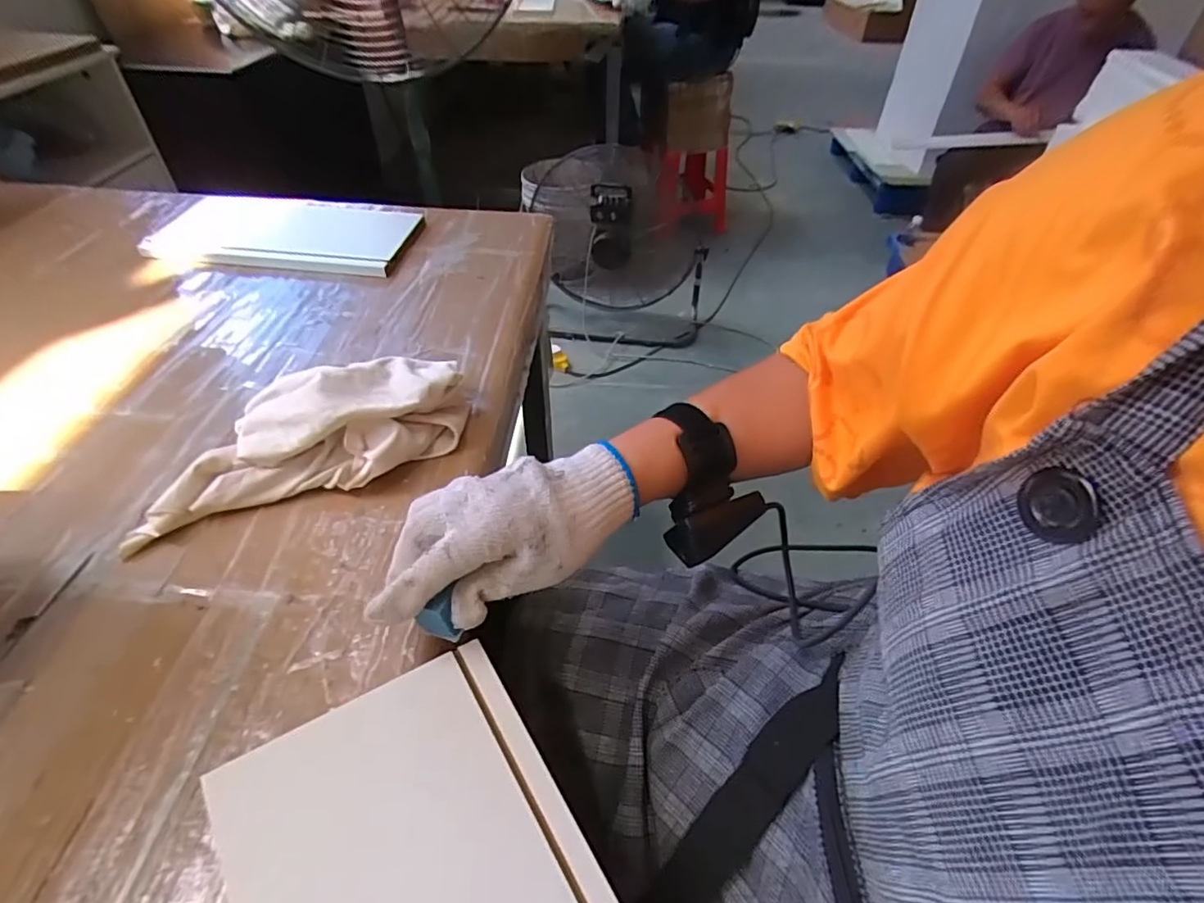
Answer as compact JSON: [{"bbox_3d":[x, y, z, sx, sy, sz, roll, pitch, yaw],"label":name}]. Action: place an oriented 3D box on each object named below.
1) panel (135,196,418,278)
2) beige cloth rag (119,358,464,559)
[{"bbox_3d":[-0.401,-0.286,0.727,0.311,0.017,0.174,6,45,4],"label":"panel"},{"bbox_3d":[-0.223,-0.011,0.426,0.247,0.059,0.096,-21,49,-21],"label":"beige cloth rag"}]

